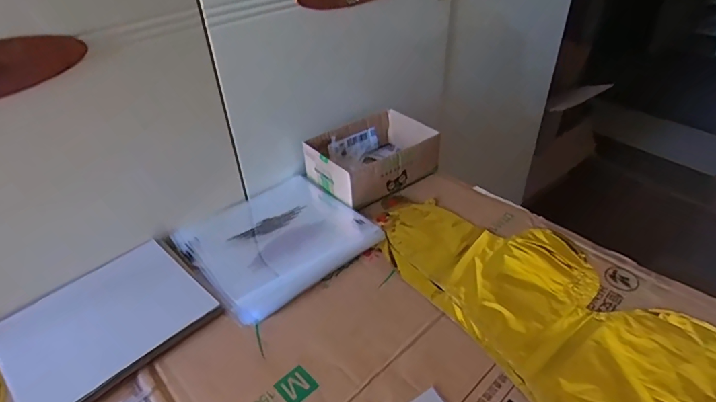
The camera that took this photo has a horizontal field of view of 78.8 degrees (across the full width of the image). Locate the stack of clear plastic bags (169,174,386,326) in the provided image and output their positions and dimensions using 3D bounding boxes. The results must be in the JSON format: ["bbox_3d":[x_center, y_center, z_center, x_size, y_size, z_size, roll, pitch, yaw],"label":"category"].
[{"bbox_3d":[-0.115,0.043,0.599,0.220,0.017,0.214,-29,45,-30],"label":"stack of clear plastic bags"}]

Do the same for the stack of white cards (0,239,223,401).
[{"bbox_3d":[-0.286,0.134,0.493,0.165,0.015,0.194,29,47,34],"label":"stack of white cards"}]

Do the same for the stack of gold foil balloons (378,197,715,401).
[{"bbox_3d":[0.206,0.104,0.507,0.211,0.016,0.400,-24,43,-26],"label":"stack of gold foil balloons"}]

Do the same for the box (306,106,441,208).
[{"bbox_3d":[0.022,-0.073,0.713,0.189,0.065,0.142,-24,43,-25],"label":"box"}]

